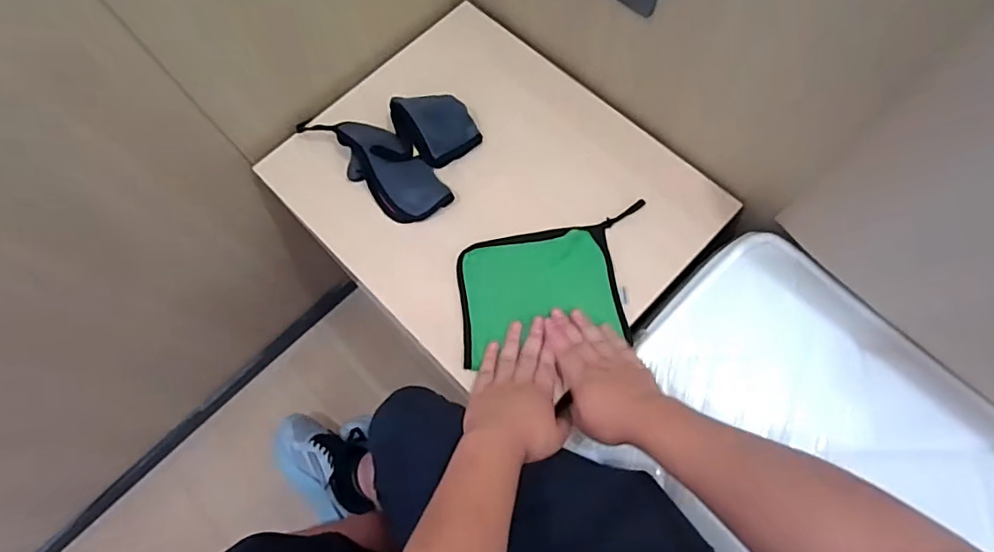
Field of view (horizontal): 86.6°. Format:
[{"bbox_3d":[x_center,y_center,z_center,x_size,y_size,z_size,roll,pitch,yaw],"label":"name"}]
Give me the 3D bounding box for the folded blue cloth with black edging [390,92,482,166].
[{"bbox_3d":[-0.081,-0.197,0.680,0.092,0.043,0.099,-34,72,-10],"label":"folded blue cloth with black edging"}]

